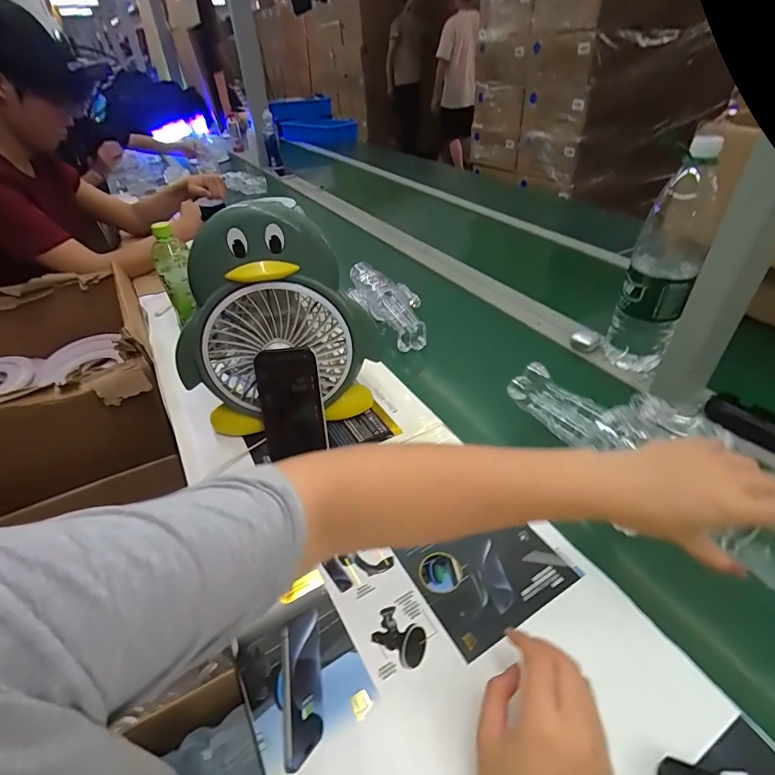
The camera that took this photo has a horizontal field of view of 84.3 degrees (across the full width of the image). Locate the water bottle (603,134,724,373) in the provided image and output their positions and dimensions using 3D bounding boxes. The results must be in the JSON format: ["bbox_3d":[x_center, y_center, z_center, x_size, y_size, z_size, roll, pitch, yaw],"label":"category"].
[{"bbox_3d":[0.402,-0.171,0.629,0.087,0.319,0.087,18,44,24],"label":"water bottle"}]

